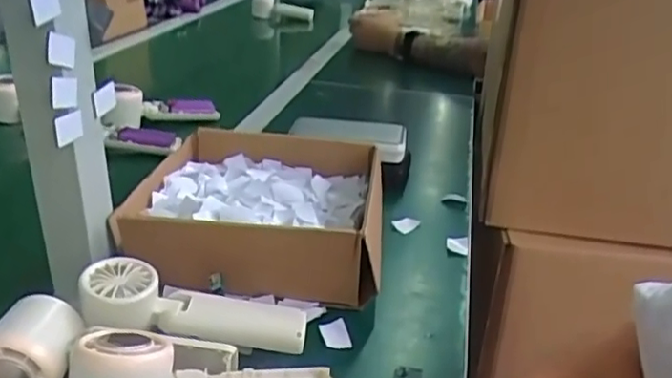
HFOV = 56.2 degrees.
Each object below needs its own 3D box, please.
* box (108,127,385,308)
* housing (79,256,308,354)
[{"bbox_3d":[-0.068,0.017,0.597,0.216,0.079,0.203,6,27,4],"label":"box"},{"bbox_3d":[-0.102,0.085,0.456,0.161,0.038,0.052,5,26,1],"label":"housing"}]

